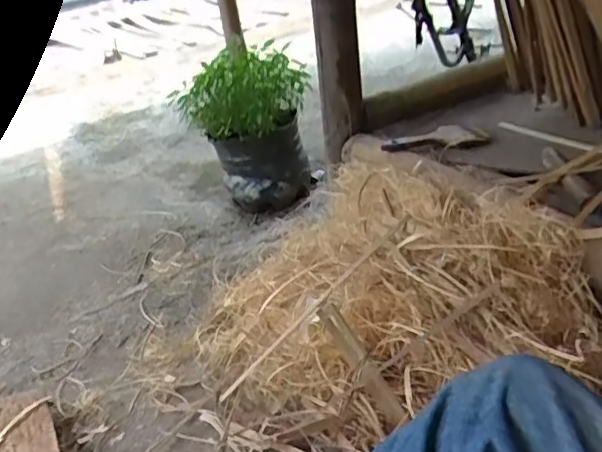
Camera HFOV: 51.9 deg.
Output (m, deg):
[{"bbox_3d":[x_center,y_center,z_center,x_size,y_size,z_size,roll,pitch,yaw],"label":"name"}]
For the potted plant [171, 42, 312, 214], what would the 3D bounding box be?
[{"bbox_3d":[-0.120,-0.240,1.598,0.276,0.394,0.266,2,30,23],"label":"potted plant"}]

